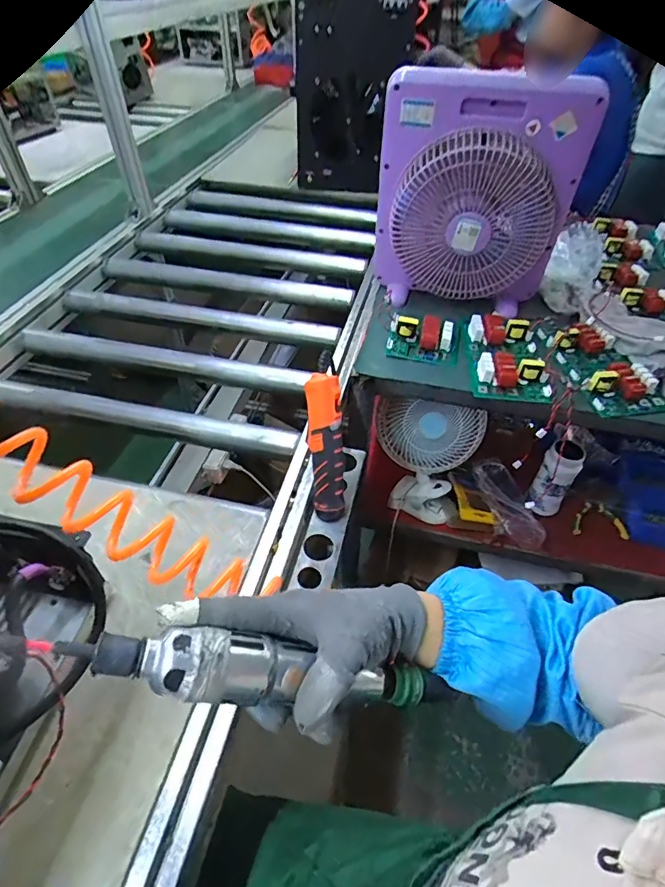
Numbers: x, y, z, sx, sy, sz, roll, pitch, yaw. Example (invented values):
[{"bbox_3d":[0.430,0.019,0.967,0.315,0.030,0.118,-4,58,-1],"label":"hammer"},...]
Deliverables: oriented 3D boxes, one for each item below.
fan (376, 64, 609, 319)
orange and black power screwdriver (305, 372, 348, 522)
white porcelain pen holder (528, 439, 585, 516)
[{"bbox_3d":[0.231,-0.402,0.793,0.309,0.329,0.134,17,49,14],"label":"fan"},{"bbox_3d":[-0.011,0.002,0.642,0.044,0.201,0.054,-6,18,-7],"label":"orange and black power screwdriver"},{"bbox_3d":[0.489,0.073,1.045,0.073,0.193,0.065,27,52,21],"label":"white porcelain pen holder"}]

